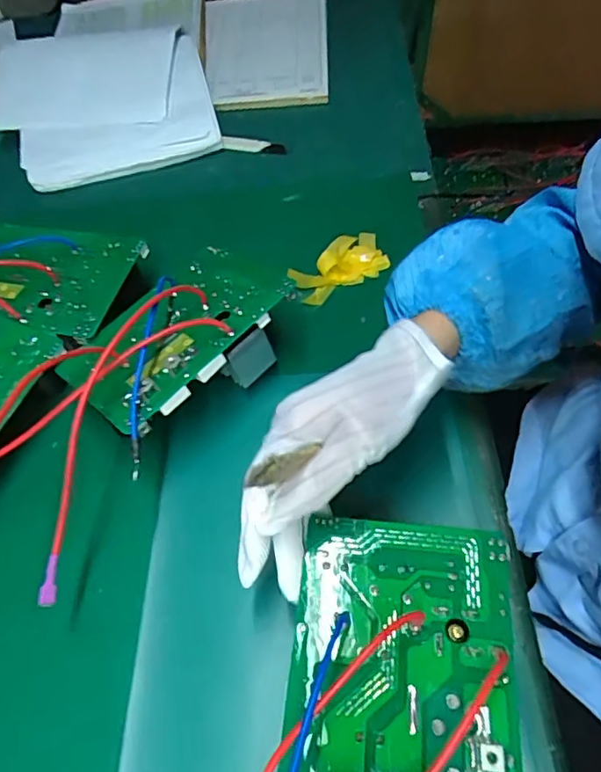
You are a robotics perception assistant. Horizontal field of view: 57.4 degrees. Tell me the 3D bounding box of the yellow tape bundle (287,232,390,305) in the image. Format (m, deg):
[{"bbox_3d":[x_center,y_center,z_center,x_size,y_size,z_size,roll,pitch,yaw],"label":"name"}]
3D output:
[{"bbox_3d":[0.036,-0.109,0.496,0.091,0.020,0.043,-33,59,-16],"label":"yellow tape bundle"}]

